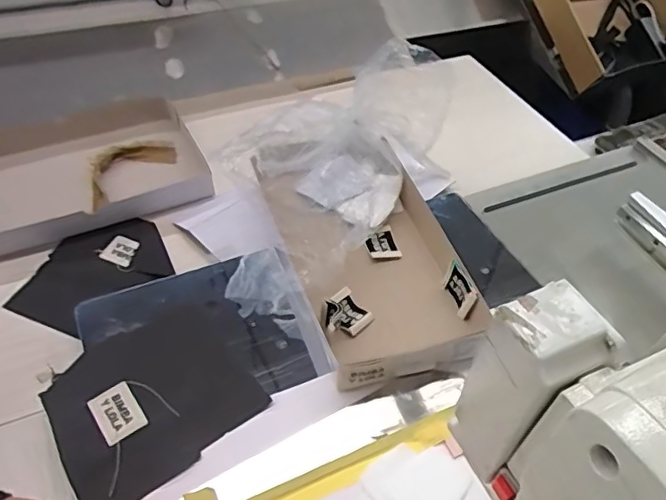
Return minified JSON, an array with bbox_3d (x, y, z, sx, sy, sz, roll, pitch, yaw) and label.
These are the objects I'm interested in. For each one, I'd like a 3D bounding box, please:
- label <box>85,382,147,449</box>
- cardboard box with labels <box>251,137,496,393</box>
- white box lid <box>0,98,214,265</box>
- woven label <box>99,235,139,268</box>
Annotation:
[{"bbox_3d":[-0.182,0.139,0.478,0.034,0.004,0.047,-26,59,-28],"label":"label"},{"bbox_3d":[0.048,0.001,0.592,0.190,0.055,0.275,-14,50,-17],"label":"cardboard box with labels"},{"bbox_3d":[-0.305,-0.096,0.681,0.289,0.038,0.211,-15,51,-18],"label":"white box lid"},{"bbox_3d":[-0.234,0.001,0.624,0.033,0.004,0.034,24,61,5],"label":"woven label"}]

